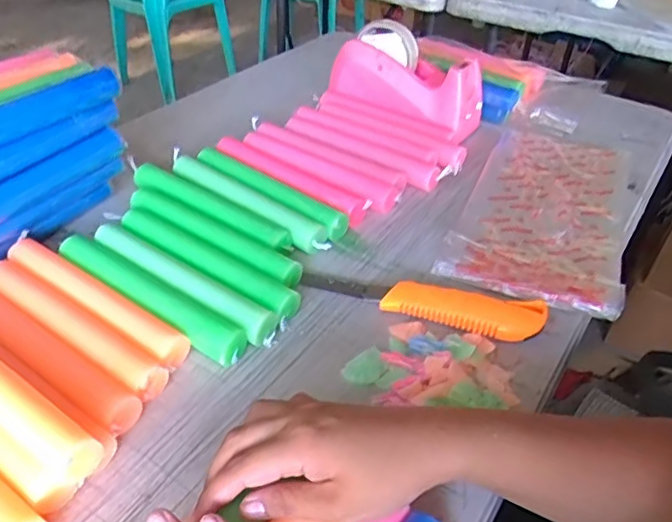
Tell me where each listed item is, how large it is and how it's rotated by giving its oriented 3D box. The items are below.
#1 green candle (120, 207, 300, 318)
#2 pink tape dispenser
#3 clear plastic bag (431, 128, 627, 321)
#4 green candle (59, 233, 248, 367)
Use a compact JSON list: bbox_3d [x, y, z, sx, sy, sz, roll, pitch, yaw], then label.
[{"bbox_3d":[-0.117,0.001,0.521,0.198,0.026,0.030,27,45,26],"label":"green candle"},{"bbox_3d":[0.089,-0.228,0.746,0.194,0.072,0.079,24,44,23],"label":"pink tape dispenser"},{"bbox_3d":[0.221,-0.063,0.618,0.152,0.021,0.308,17,41,16],"label":"clear plastic bag"},{"bbox_3d":[-0.157,0.030,0.484,0.199,0.026,0.027,26,44,25],"label":"green candle"}]

